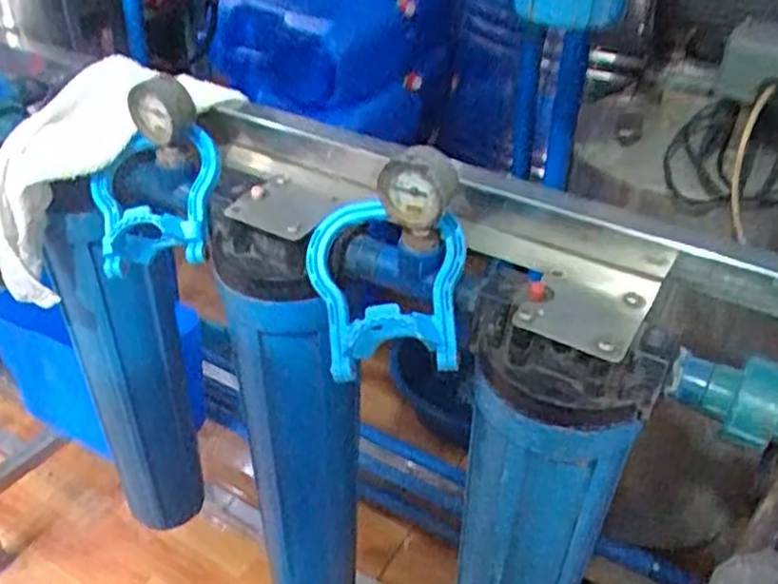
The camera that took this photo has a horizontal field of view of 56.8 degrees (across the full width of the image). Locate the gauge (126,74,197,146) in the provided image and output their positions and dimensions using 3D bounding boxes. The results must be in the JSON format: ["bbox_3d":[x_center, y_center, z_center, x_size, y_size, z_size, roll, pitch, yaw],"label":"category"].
[{"bbox_3d":[-0.184,-0.147,0.587,0.056,0.058,0.027,28,41,32],"label":"gauge"}]

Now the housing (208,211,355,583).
[{"bbox_3d":[-0.092,0.172,0.702,0.116,0.502,0.102,-3,34,-8],"label":"housing"}]

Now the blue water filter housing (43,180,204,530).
[{"bbox_3d":[-0.283,0.102,0.817,0.117,0.514,0.101,-14,37,-23],"label":"blue water filter housing"}]

